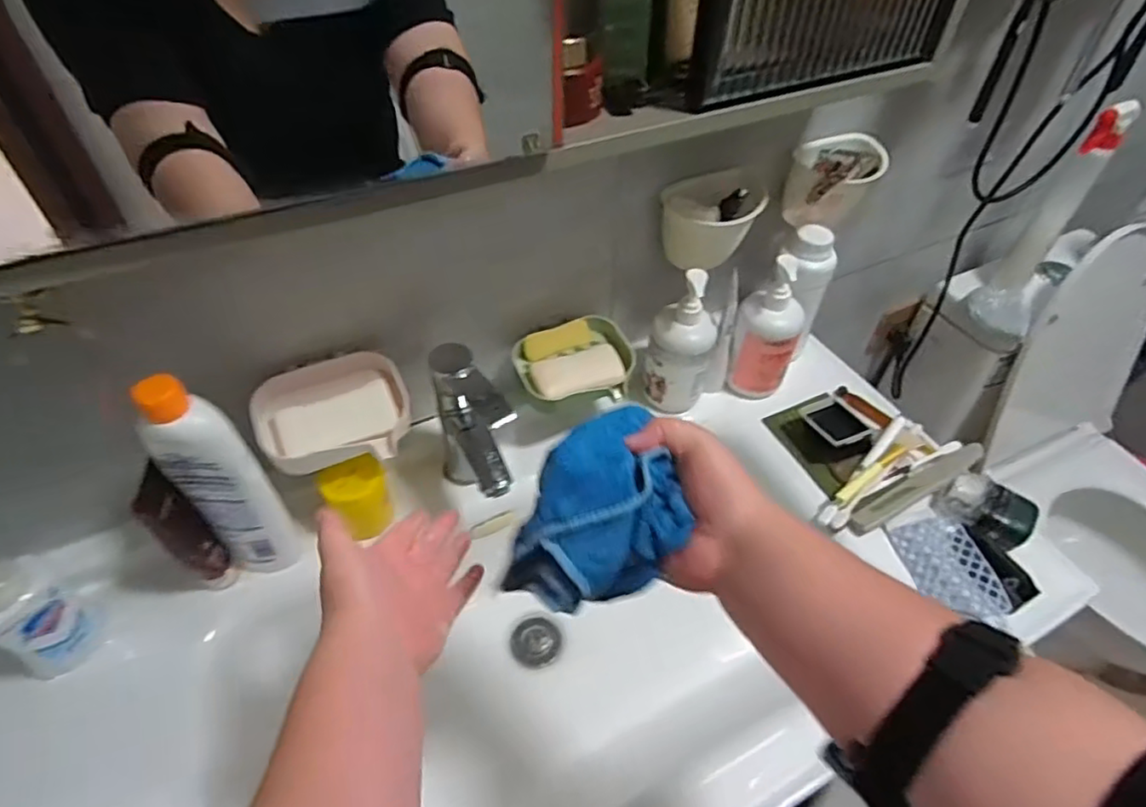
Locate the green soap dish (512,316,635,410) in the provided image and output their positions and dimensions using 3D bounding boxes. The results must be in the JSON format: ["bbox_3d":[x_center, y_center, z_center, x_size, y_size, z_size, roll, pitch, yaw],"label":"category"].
[{"bbox_3d":[0.003,-0.044,0.709,0.131,0.042,0.101,-15,50,-14],"label":"green soap dish"}]

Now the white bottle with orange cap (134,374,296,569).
[{"bbox_3d":[-0.303,0.072,0.547,0.060,0.246,0.054,-36,57,-29],"label":"white bottle with orange cap"}]

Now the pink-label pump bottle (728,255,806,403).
[{"bbox_3d":[0.231,-0.079,0.740,0.068,0.184,0.056,19,50,16],"label":"pink-label pump bottle"}]

